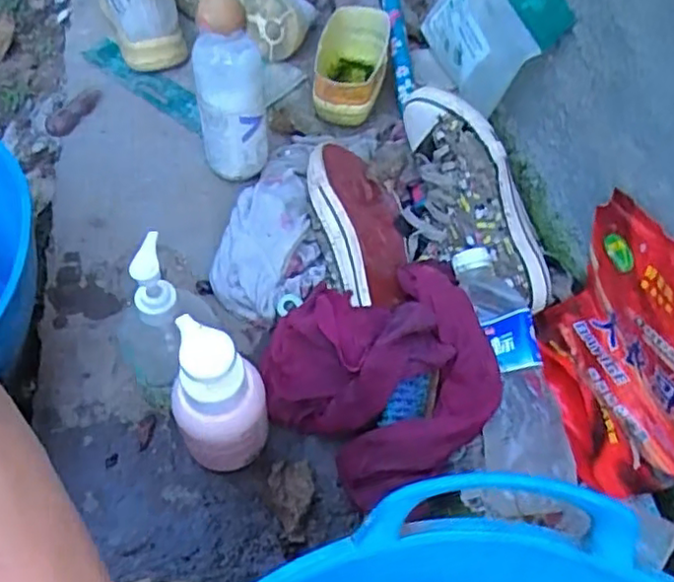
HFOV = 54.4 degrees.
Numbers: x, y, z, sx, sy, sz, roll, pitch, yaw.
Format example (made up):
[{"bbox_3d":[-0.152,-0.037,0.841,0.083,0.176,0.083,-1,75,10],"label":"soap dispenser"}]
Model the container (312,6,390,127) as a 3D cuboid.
[{"bbox_3d":[0.016,-0.258,0.767,0.081,0.071,0.140,3,55,-1],"label":"container"}]

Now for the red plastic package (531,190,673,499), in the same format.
[{"bbox_3d":[0.224,0.036,0.536,0.090,0.141,0.222,-5,56,-7],"label":"red plastic package"}]

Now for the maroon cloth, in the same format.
[{"bbox_3d":[0.039,0.059,0.540,0.181,0.066,0.176,-29,62,-21],"label":"maroon cloth"}]

